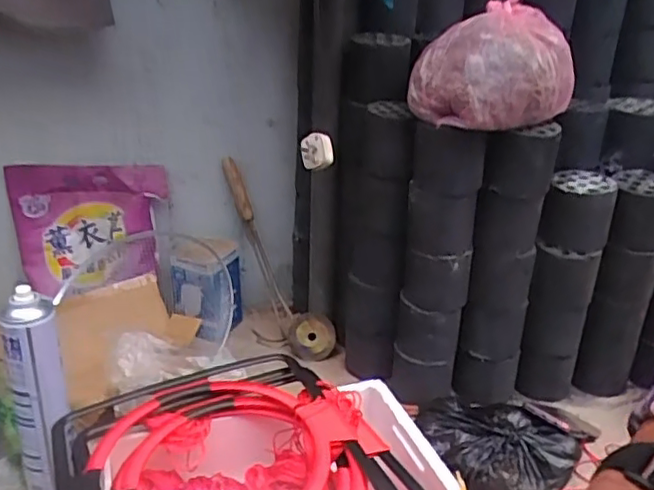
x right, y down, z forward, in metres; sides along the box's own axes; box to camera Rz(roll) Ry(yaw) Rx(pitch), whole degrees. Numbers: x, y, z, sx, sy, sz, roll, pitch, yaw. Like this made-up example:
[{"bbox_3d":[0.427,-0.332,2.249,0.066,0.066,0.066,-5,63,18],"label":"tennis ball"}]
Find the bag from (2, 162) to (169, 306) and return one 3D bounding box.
[{"bbox_3d":[-0.466,-0.030,1.230,0.293,0.251,0.081,1,7,6],"label":"bag"}]

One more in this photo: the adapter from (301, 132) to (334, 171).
[{"bbox_3d":[-0.013,-0.130,0.876,0.044,0.051,0.026,1,23,0],"label":"adapter"}]

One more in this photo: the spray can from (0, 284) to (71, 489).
[{"bbox_3d":[-0.375,0.209,0.828,0.055,0.324,0.056,1,23,0],"label":"spray can"}]

